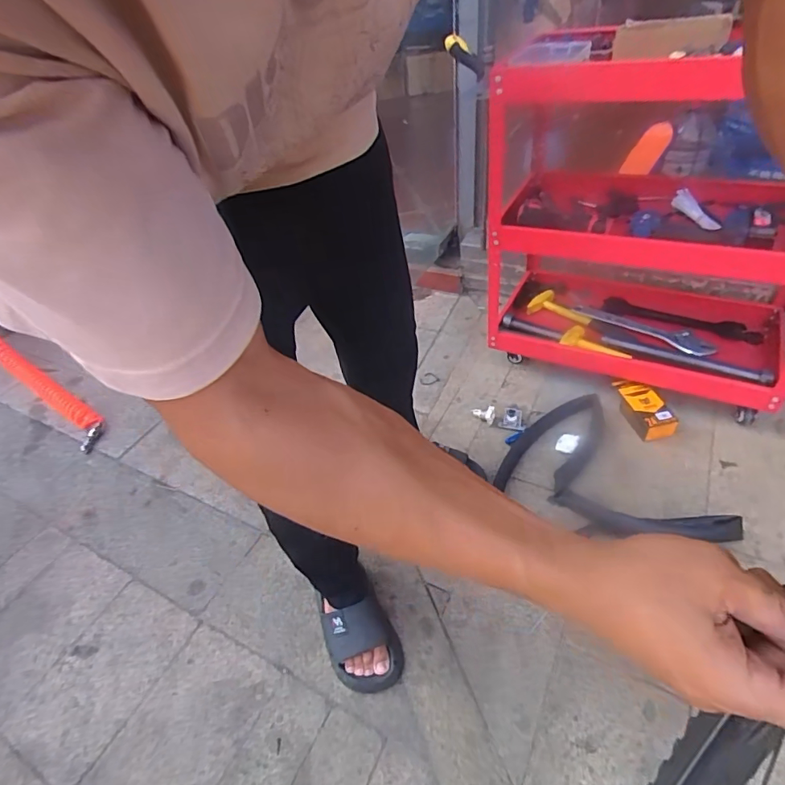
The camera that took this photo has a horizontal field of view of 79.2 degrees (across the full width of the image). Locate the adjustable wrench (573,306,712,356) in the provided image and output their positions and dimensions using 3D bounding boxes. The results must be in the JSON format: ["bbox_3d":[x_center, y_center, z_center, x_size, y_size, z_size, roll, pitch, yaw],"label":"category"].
[{"bbox_3d":[0.639,-0.169,1.220,0.337,0.016,0.062,23,50,30],"label":"adjustable wrench"}]

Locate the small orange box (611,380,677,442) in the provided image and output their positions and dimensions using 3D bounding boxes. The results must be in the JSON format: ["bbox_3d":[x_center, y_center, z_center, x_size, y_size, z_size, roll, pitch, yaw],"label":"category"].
[{"bbox_3d":[0.586,0.037,1.113,0.080,0.063,0.159,-14,43,-7],"label":"small orange box"}]

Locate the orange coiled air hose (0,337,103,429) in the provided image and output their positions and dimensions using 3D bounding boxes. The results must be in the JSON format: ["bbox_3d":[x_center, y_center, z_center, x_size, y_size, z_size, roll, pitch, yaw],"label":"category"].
[{"bbox_3d":[-1.056,-0.110,1.294,0.662,0.140,0.055,40,57,3],"label":"orange coiled air hose"}]

